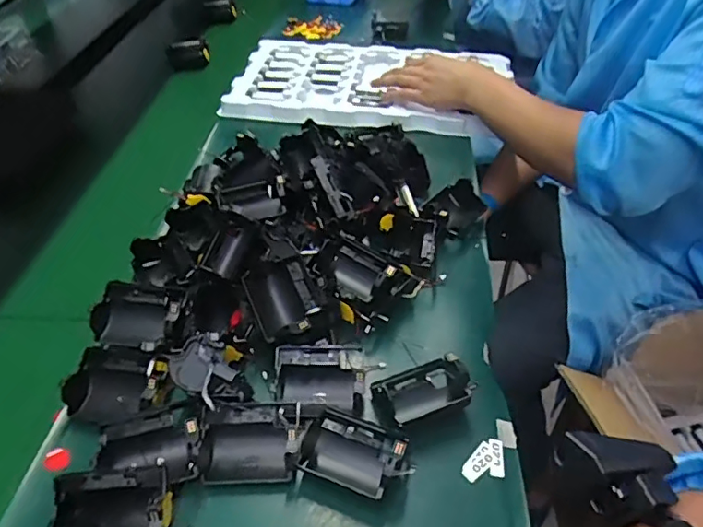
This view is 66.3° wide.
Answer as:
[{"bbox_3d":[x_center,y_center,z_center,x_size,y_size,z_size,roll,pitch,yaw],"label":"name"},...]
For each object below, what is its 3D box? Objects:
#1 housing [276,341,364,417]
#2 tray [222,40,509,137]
[{"bbox_3d":[-0.025,0.089,0.437,0.071,0.034,0.042,6,44,4],"label":"housing"},{"bbox_3d":[0.019,-0.293,0.863,0.418,0.031,0.293,10,45,12],"label":"tray"}]

